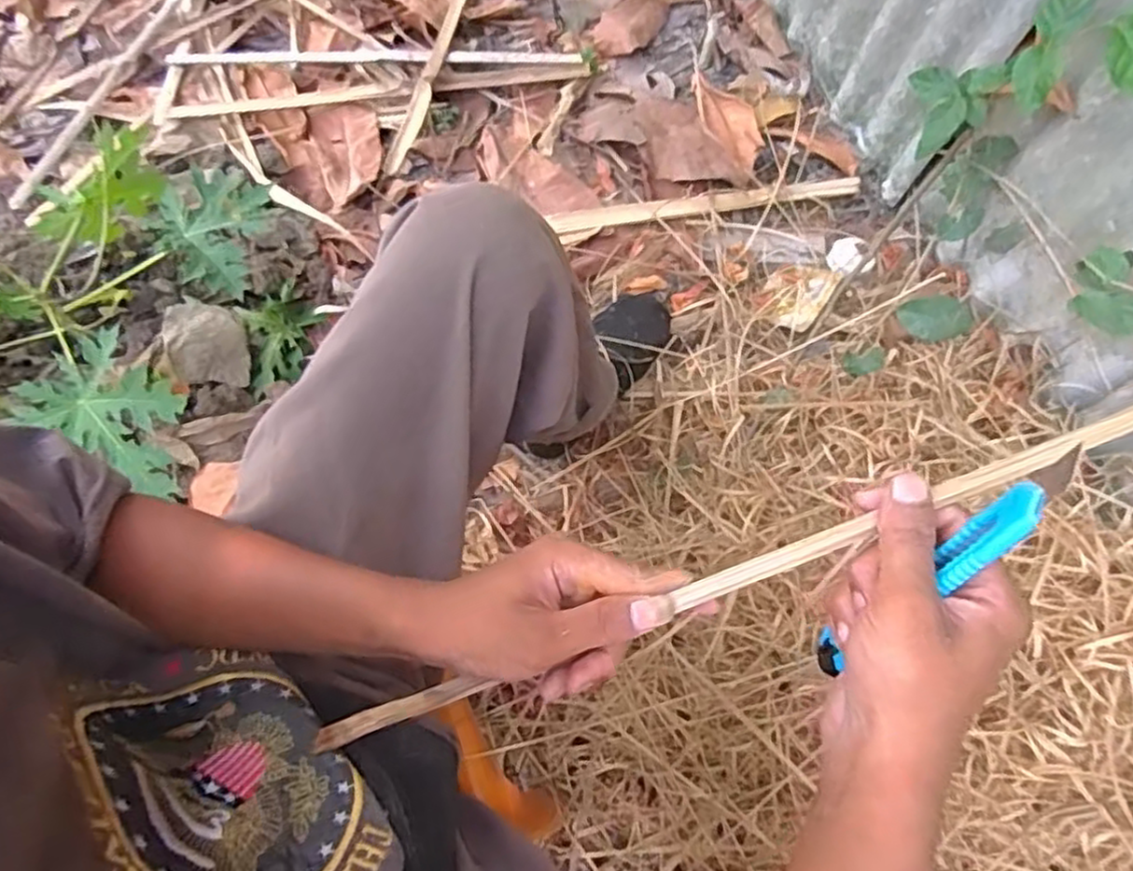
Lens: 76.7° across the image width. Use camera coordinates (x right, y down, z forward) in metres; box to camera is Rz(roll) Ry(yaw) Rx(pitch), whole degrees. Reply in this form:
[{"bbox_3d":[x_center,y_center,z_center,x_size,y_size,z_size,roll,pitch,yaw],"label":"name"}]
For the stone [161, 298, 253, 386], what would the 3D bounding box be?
[{"bbox_3d":[-0.410,-0.104,0.815,0.079,0.048,0.096,-10,70,-6],"label":"stone"}]

